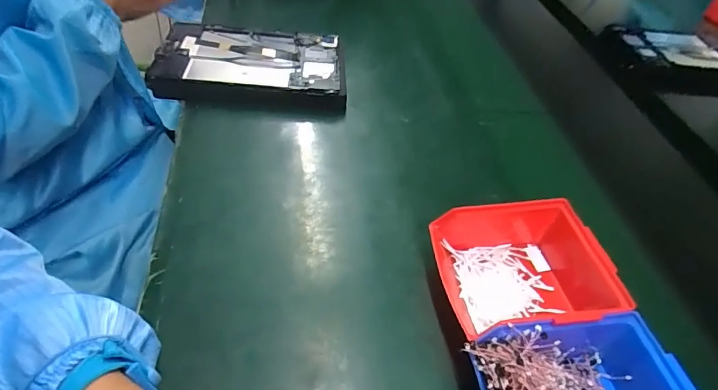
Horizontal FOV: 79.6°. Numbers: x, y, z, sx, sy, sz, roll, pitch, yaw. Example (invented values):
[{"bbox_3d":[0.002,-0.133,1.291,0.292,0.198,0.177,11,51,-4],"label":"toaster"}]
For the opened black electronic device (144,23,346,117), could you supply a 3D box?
[{"bbox_3d":[-0.145,-0.180,0.603,0.250,0.035,0.155,5,47,-3],"label":"opened black electronic device"}]

